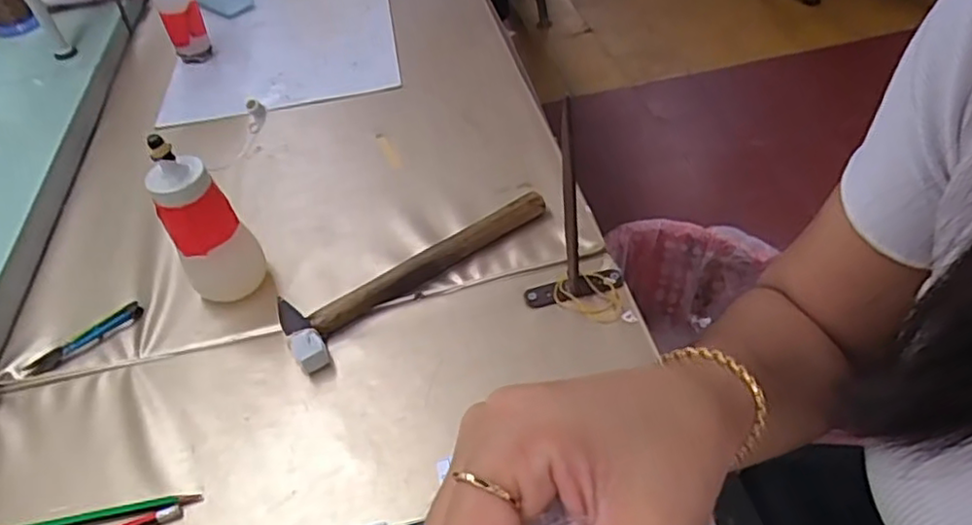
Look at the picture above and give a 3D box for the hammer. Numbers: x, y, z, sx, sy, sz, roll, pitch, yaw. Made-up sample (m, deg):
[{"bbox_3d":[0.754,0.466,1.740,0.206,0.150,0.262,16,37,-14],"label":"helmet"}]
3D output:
[{"bbox_3d":[-0.062,0.000,0.566,0.249,0.029,0.070,-32,50,-23],"label":"hammer"}]

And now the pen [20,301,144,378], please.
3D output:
[{"bbox_3d":[-0.344,0.066,0.559,0.099,0.007,0.020,-37,52,-27],"label":"pen"}]

